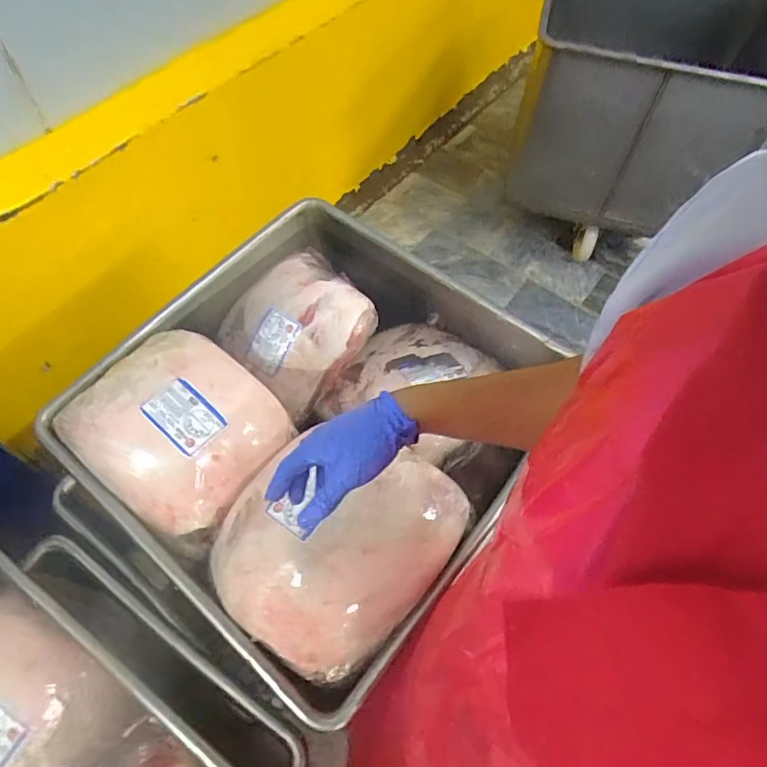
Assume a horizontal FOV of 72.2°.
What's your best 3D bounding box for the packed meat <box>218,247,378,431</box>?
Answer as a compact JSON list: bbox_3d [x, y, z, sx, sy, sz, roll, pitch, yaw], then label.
[{"bbox_3d":[-0.150,-0.116,0.974,0.262,0.130,0.251,41,67,20],"label":"packed meat"}]

